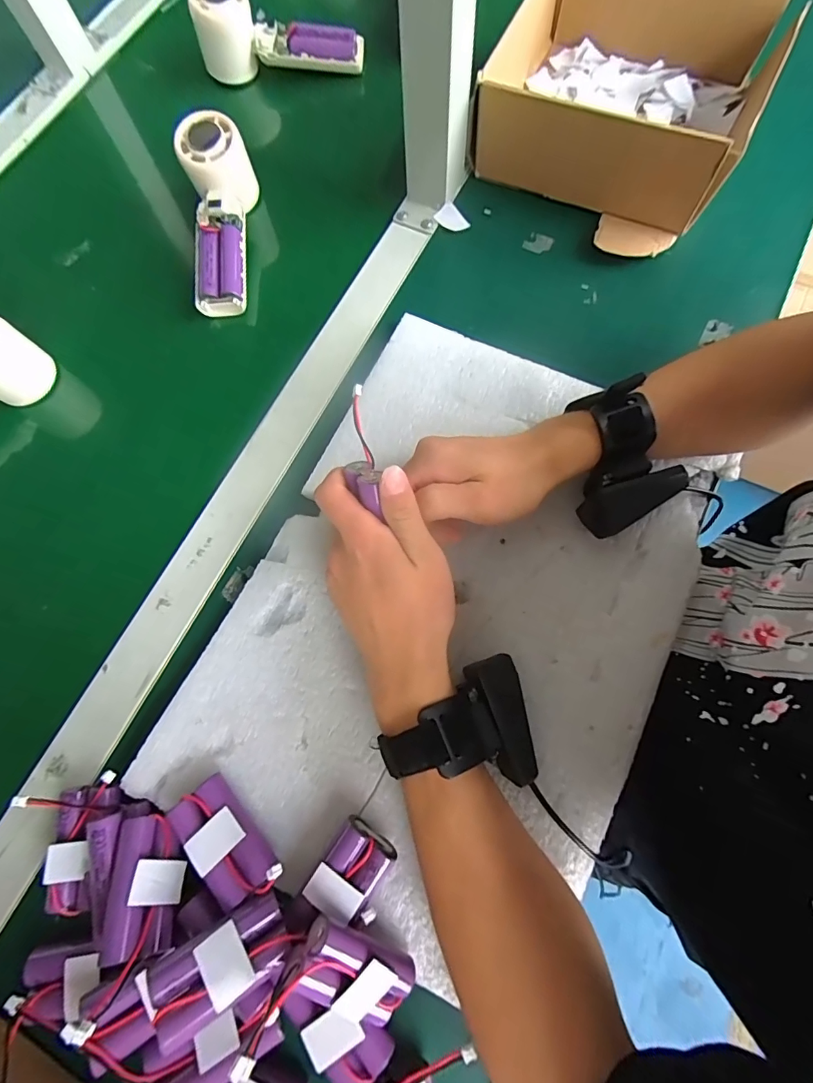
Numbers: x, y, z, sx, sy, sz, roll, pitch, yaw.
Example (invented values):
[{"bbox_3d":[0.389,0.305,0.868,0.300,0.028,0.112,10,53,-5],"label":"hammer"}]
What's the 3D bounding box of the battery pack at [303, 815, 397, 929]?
[{"bbox_3d":[-0.032,0.191,0.262,0.033,0.023,0.051,33,78,10],"label":"battery pack"}]

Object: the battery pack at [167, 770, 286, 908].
[{"bbox_3d":[-0.107,0.178,0.267,0.032,0.025,0.068,-42,77,-9],"label":"battery pack"}]

